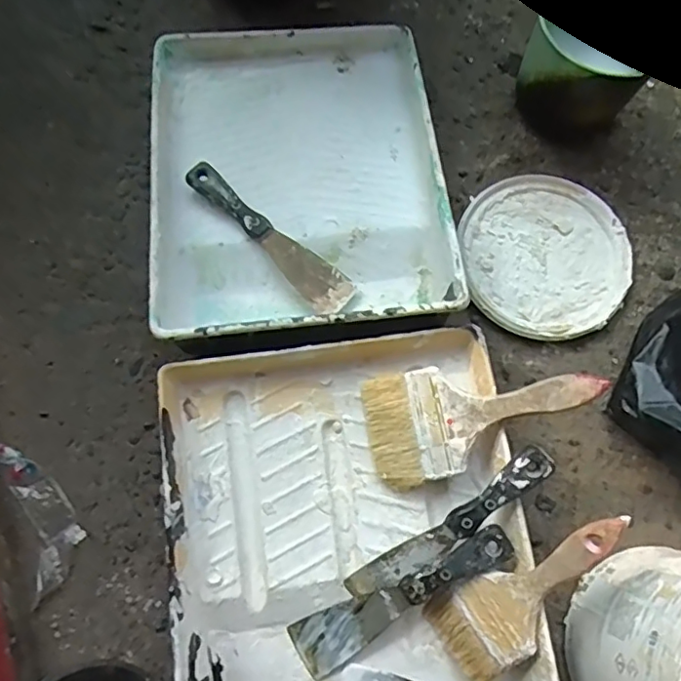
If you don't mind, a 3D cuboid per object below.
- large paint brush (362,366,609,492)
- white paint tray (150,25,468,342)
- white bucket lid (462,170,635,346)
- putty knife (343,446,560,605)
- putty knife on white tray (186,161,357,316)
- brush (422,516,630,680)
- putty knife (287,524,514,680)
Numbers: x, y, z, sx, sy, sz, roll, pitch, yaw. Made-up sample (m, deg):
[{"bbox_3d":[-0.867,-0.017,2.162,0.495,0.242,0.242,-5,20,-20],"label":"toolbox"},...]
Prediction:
[{"bbox_3d":[0.119,0.062,0.492,0.201,0.016,0.099,-15,72,17],"label":"large paint brush"},{"bbox_3d":[-0.044,-0.175,0.586,0.283,0.075,0.369,-6,75,-2],"label":"white paint tray"},{"bbox_3d":[0.213,-0.091,0.599,0.168,0.011,0.180,0,75,-1],"label":"white bucket lid"},{"bbox_3d":[0.090,0.158,0.478,0.202,0.011,0.035,-41,76,13],"label":"putty knife"},{"bbox_3d":[-0.071,-0.103,0.577,0.199,0.011,0.043,42,75,-2],"label":"putty knife on white tray"},{"bbox_3d":[0.151,0.204,0.446,0.194,0.013,0.068,-42,64,30],"label":"brush"},{"bbox_3d":[0.051,0.218,0.488,0.204,0.019,0.045,-34,75,9],"label":"putty knife"}]

